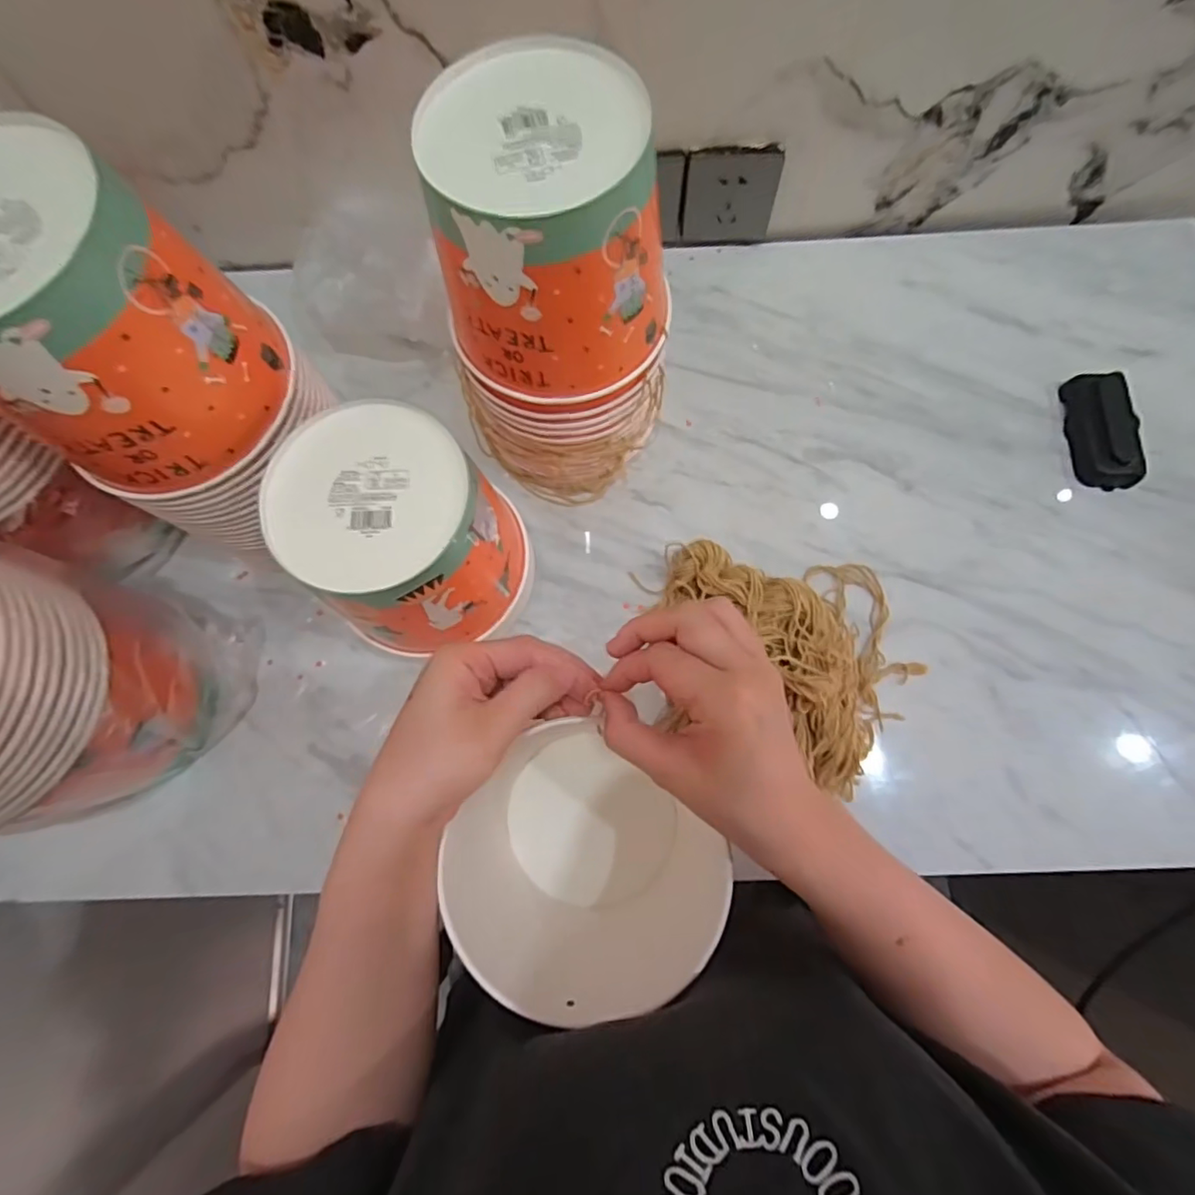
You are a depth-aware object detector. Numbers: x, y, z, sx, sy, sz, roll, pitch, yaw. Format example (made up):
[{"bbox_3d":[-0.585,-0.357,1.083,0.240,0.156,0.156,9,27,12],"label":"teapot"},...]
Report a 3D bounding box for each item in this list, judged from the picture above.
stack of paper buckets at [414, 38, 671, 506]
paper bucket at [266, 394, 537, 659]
[{"bbox_3d":[-0.023,-0.199,0.424,0.143,0.250,0.158,-6,75,1],"label":"stack of paper buckets"},{"bbox_3d":[-0.132,-0.044,0.412,0.123,0.125,0.135,-1,75,2],"label":"paper bucket"}]

